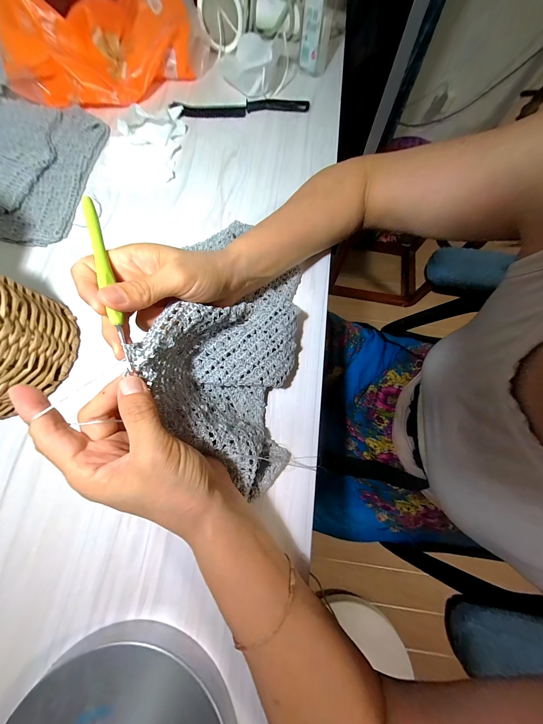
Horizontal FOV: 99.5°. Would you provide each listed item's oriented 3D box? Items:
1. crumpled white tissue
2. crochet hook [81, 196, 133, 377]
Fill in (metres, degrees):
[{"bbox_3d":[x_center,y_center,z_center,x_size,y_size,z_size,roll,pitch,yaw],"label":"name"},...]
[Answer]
[{"bbox_3d":[-0.179,-0.339,0.339,0.080,0.029,0.139,3,75,-1],"label":"crumpled white tissue"},{"bbox_3d":[-0.112,-0.056,0.157,0.009,0.006,0.129,-18,83,-6],"label":"crochet hook"}]

